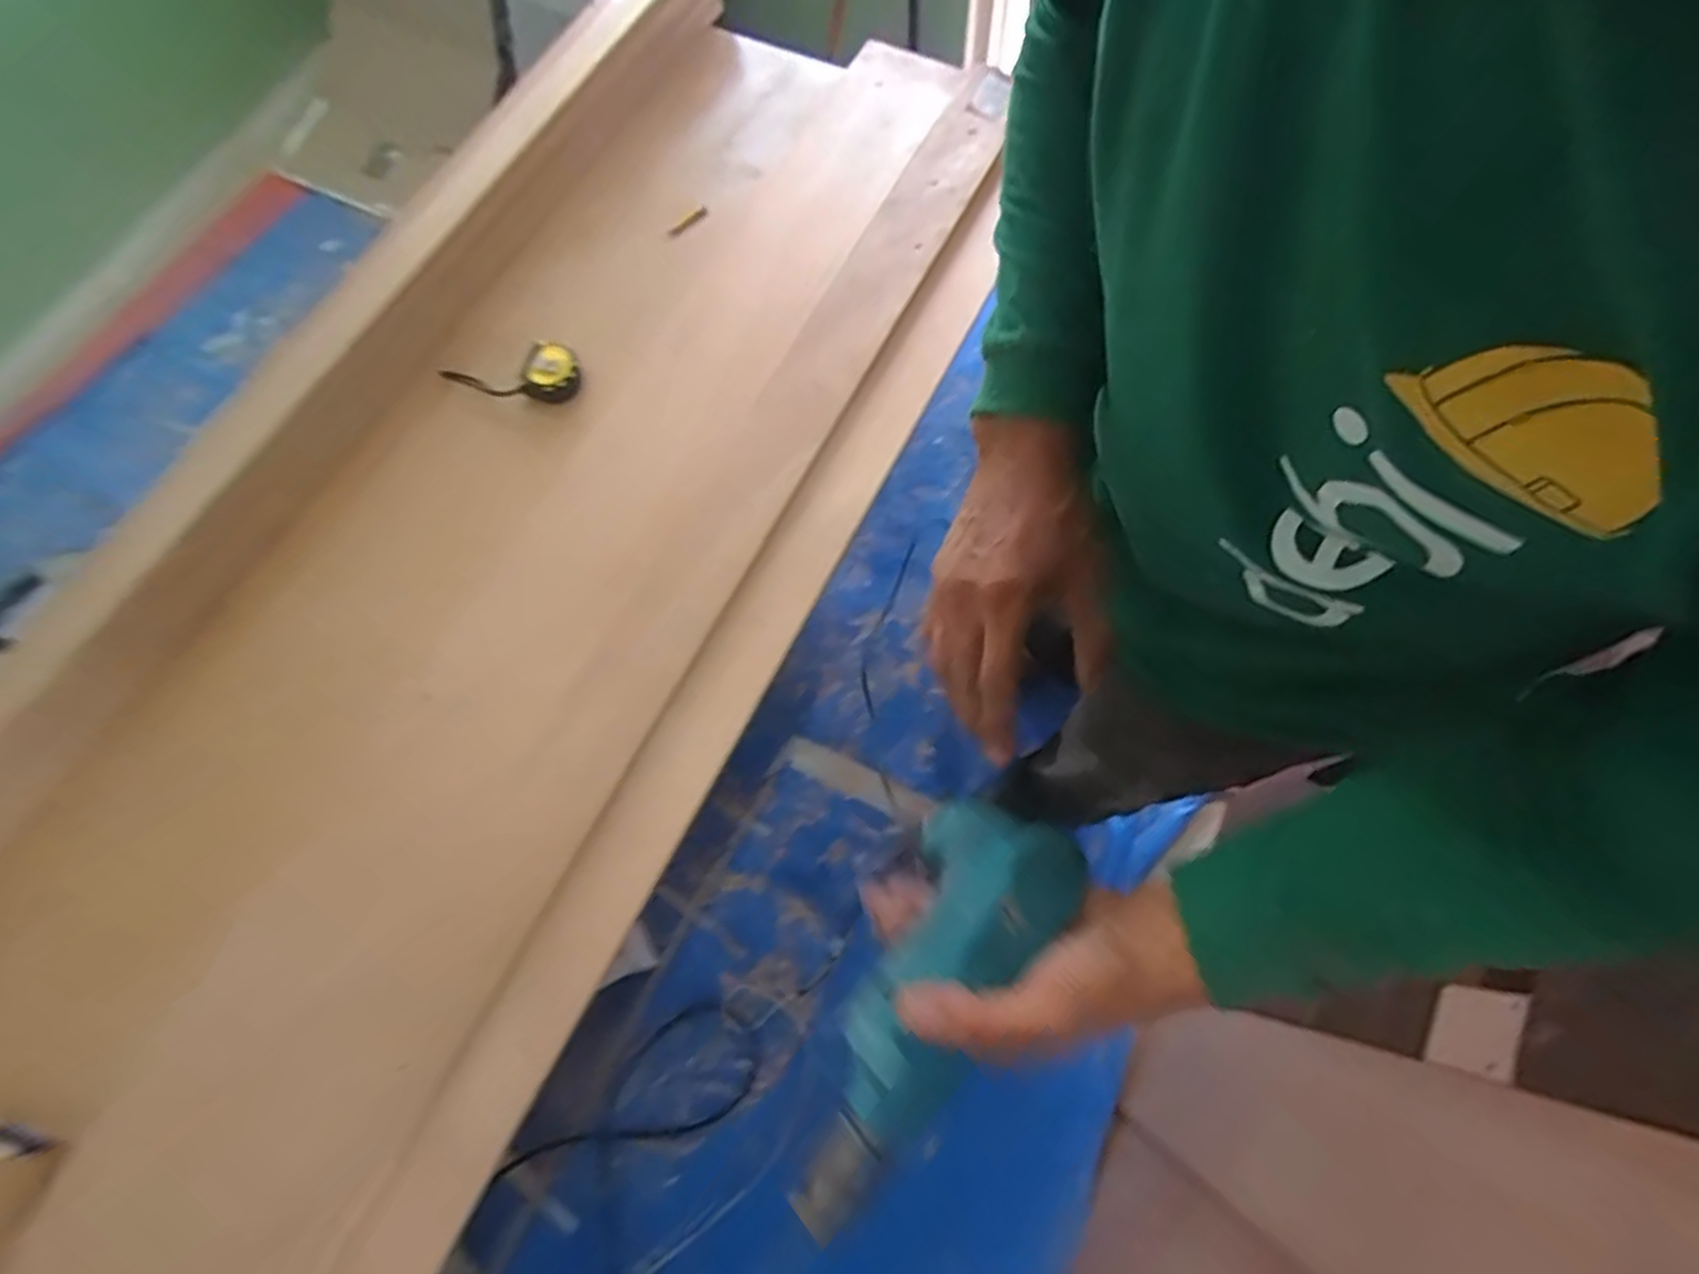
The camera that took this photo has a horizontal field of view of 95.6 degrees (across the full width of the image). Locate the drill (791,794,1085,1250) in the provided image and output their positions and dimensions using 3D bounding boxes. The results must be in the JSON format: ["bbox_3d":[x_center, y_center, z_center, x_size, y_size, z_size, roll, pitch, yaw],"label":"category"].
[{"bbox_3d":[0.038,0.189,0.435,0.079,0.158,0.216,34,75,13],"label":"drill"}]

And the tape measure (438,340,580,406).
[{"bbox_3d":[-0.430,-0.349,0.986,0.174,0.030,0.086,9,70,5],"label":"tape measure"}]

